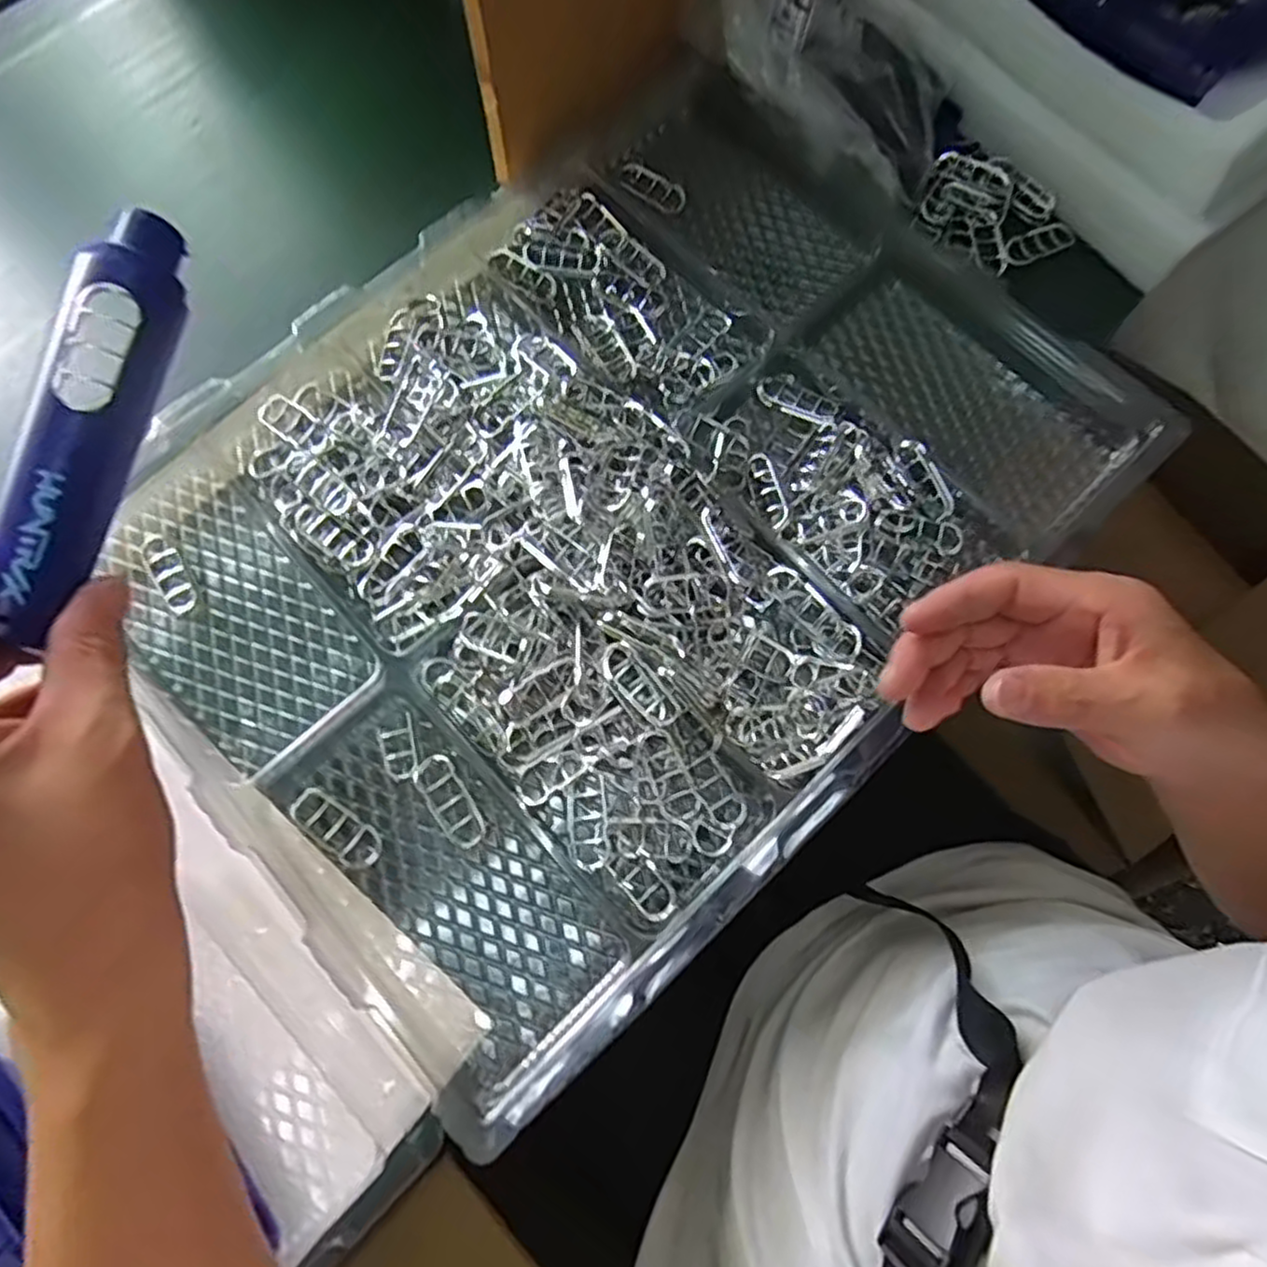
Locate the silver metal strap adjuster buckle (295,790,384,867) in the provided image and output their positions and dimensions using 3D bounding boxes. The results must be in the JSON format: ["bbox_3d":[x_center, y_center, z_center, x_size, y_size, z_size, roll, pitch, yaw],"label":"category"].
[{"bbox_3d":[-0.159,0.105,0.394,0.056,0.008,0.023,33,77,8],"label":"silver metal strap adjuster buckle"}]

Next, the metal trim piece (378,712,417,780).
[{"bbox_3d":[-0.130,0.063,0.406,0.019,0.004,0.035,-10,75,-3],"label":"metal trim piece"}]

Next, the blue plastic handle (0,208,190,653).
[{"bbox_3d":[-0.199,-0.079,0.270,0.025,0.026,0.168,7,75,1],"label":"blue plastic handle"}]

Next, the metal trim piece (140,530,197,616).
[{"bbox_3d":[-0.273,-0.037,0.434,0.019,0.004,0.058,-33,78,-9],"label":"metal trim piece"}]

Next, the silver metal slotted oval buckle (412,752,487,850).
[{"bbox_3d":[-0.099,0.090,0.399,0.024,0.006,0.054,-38,80,3],"label":"silver metal slotted oval buckle"}]

